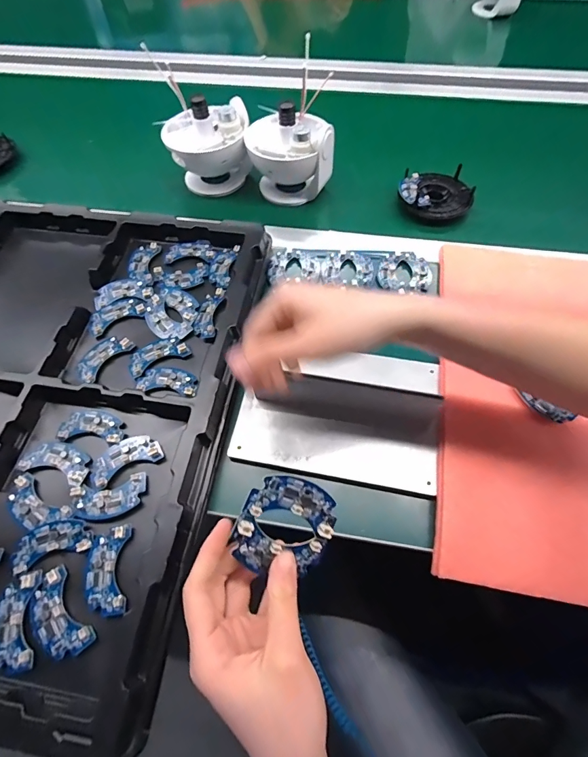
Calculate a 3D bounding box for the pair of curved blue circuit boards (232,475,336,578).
[{"bbox_3d":[-0.004,0.097,0.248,0.062,0.007,0.061,17,88,-15],"label":"pair of curved blue circuit boards"}]

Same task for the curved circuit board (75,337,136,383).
[{"bbox_3d":[-0.205,-0.025,0.404,0.034,0.006,0.061,35,67,17],"label":"curved circuit board"}]

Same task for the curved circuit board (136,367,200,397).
[{"bbox_3d":[-0.126,0.002,0.384,0.063,0.004,0.030,8,62,4],"label":"curved circuit board"}]

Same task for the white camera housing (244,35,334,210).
[{"bbox_3d":[-0.005,-0.338,0.527,0.113,0.142,0.111,-1,62,0],"label":"white camera housing"}]

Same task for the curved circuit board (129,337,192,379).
[{"bbox_3d":[-0.144,-0.027,0.400,0.062,0.007,0.034,-23,64,-12],"label":"curved circuit board"}]

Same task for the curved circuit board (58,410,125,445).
[{"bbox_3d":[-0.194,0.045,0.364,0.060,0.007,0.031,7,62,4],"label":"curved circuit board"}]

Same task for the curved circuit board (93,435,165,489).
[{"bbox_3d":[-0.155,0.072,0.348,0.061,0.004,0.034,-25,65,-13],"label":"curved circuit board"}]

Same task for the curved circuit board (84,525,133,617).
[{"bbox_3d":[-0.151,0.154,0.303,0.035,0.008,0.063,-8,62,-4],"label":"curved circuit board"}]

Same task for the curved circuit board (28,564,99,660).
[{"bbox_3d":[-0.181,0.183,0.290,0.035,0.009,0.064,-36,68,-18],"label":"curved circuit board"}]

